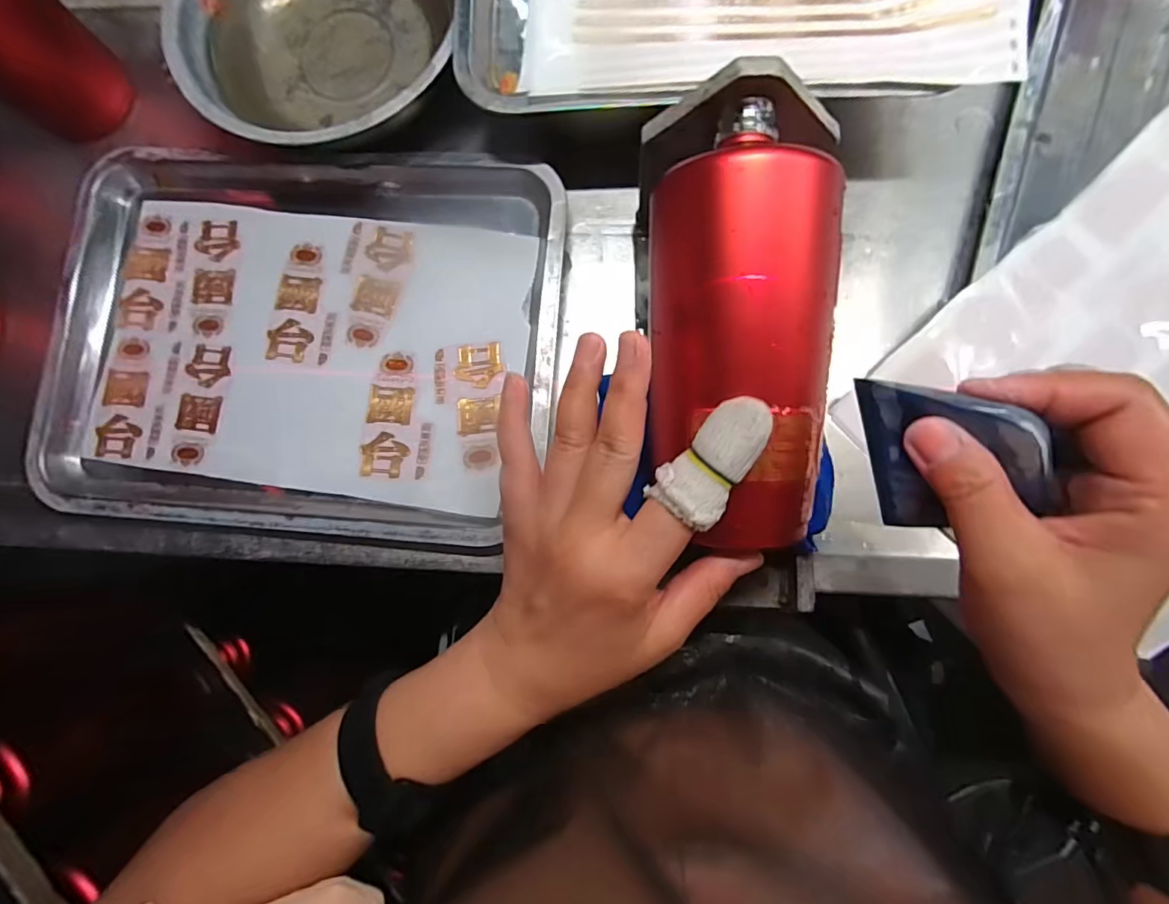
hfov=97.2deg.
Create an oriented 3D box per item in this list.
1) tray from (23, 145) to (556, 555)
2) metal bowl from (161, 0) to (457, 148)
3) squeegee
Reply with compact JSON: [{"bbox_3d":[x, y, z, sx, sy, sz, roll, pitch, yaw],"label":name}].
[{"bbox_3d":[-0.195,-0.080,0.350,0.344,0.027,0.261,6,88,1],"label":"tray"},{"bbox_3d":[-0.190,-0.302,0.359,0.198,0.047,0.198,0,88,1],"label":"metal bowl"},{"bbox_3d":[0.146,0.005,0.205,0.004,0.063,0.075,-40,117,-25],"label":"squeegee"}]

